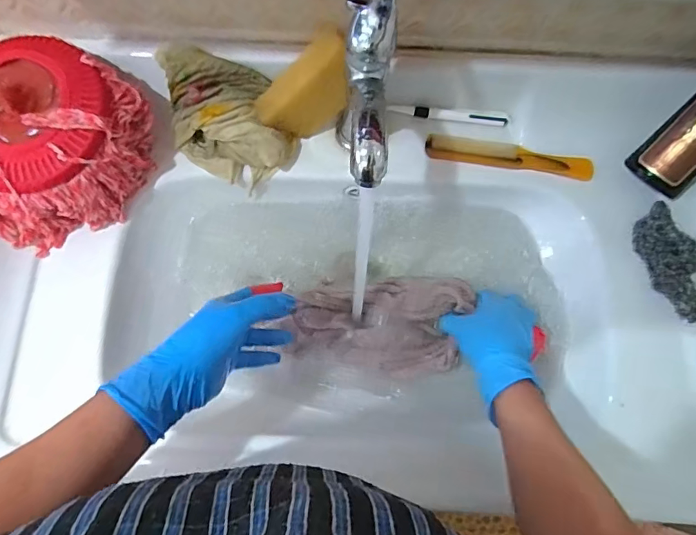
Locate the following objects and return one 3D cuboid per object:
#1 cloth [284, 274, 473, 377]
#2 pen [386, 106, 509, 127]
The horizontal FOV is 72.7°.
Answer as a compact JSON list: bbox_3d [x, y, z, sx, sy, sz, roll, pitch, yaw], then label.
[{"bbox_3d":[0.037,0.061,0.561,0.204,0.030,0.113,7,73,1],"label":"cloth"},{"bbox_3d":[0.122,-0.185,0.575,0.147,0.016,0.014,4,73,0],"label":"pen"}]

